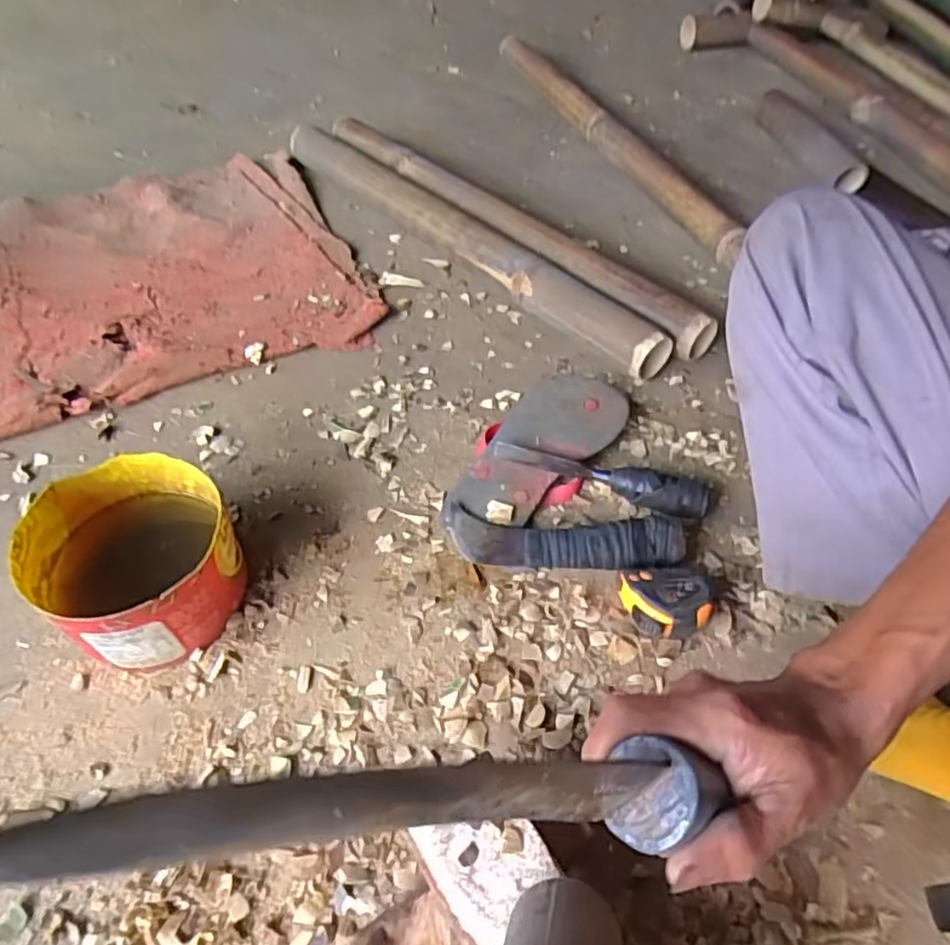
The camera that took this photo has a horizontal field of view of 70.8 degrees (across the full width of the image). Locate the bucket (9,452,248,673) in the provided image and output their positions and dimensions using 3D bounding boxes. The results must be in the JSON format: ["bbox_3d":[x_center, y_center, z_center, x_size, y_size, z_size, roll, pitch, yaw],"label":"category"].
[{"bbox_3d":[-0.273,0.073,0.550,0.152,0.098,0.145,1,53,-1],"label":"bucket"}]

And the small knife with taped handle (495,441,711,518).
[{"bbox_3d":[0.120,0.002,0.640,0.201,0.043,0.030,18,55,12],"label":"small knife with taped handle"}]

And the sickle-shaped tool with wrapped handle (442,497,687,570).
[{"bbox_3d":[0.077,0.058,0.601,0.214,0.042,0.056,7,53,4],"label":"sickle-shaped tool with wrapped handle"}]

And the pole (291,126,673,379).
[{"bbox_3d":[-0.037,-0.310,0.862,0.062,0.064,0.671,-37,62,-25],"label":"pole"}]

